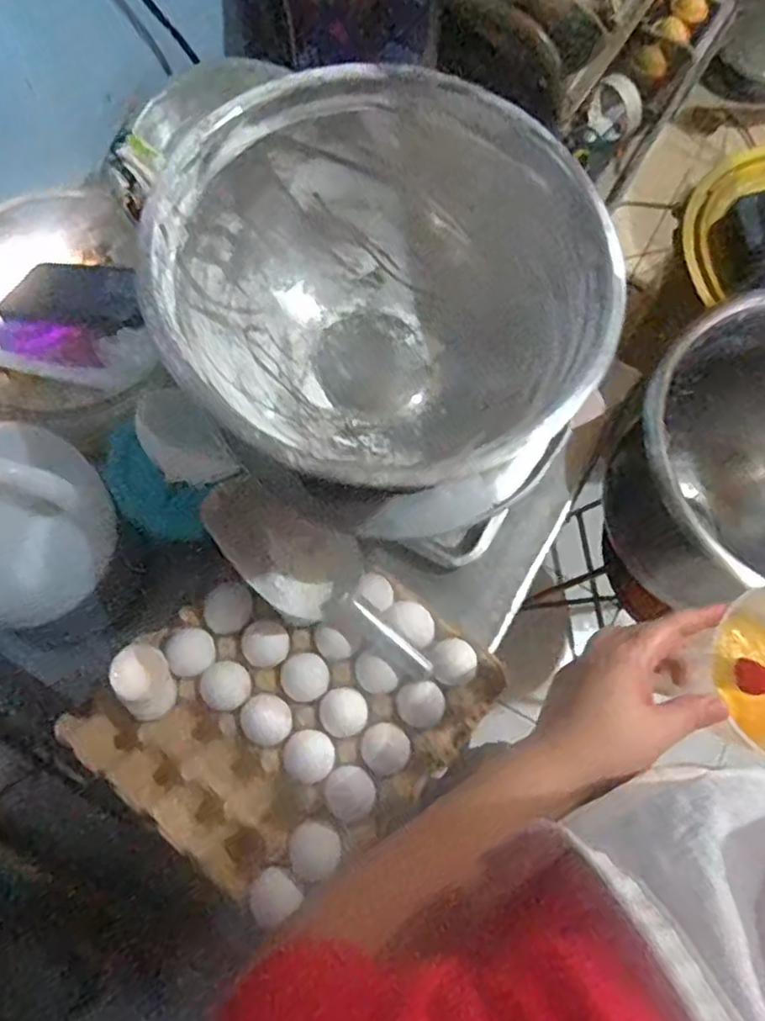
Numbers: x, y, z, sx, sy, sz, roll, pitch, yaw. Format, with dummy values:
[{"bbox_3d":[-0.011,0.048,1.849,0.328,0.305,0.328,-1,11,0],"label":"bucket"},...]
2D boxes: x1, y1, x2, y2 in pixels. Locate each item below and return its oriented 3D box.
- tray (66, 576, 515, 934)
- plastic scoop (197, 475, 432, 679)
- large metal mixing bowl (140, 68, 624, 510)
[{"bbox_3d":[-0.078,0.175,0.591,0.308,0.067,0.267,-42,80,-12],"label":"tray"},{"bbox_3d":[-0.052,0.060,0.595,0.237,0.063,0.093,41,76,-4],"label":"plastic scoop"},{"bbox_3d":[-0.001,-0.147,0.494,0.298,0.156,0.287,-24,76,-9],"label":"large metal mixing bowl"}]

